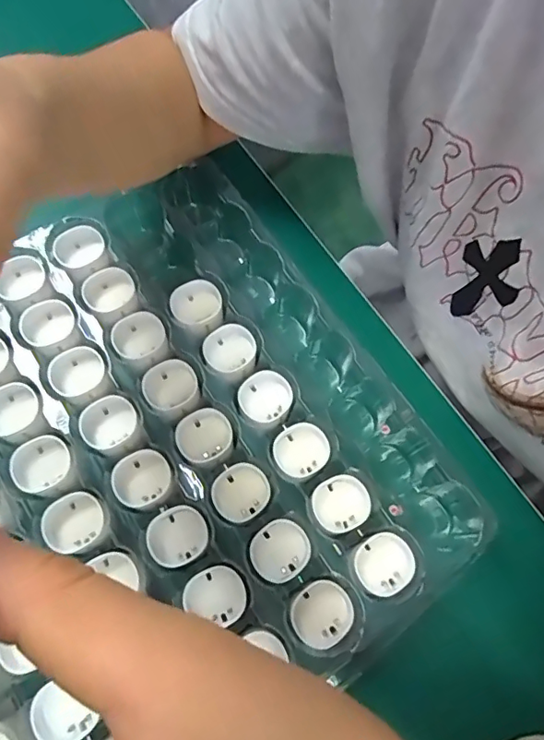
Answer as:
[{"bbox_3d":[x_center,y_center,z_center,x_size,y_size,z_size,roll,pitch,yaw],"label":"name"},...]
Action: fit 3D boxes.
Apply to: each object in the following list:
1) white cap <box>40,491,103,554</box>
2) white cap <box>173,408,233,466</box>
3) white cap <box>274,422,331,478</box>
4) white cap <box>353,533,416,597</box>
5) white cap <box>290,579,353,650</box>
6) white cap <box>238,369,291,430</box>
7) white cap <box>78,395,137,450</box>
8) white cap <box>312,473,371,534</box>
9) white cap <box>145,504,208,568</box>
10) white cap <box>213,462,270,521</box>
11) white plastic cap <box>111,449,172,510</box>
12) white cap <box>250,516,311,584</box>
[{"bbox_3d":[-0.104,0.080,0.272,0.029,0.013,0.027,-23,72,-10],"label":"white cap"},{"bbox_3d":[-0.038,0.038,0.292,0.031,0.012,0.029,-28,73,-12],"label":"white cap"},{"bbox_3d":[0.017,0.046,0.294,0.029,0.012,0.028,1,69,-2],"label":"white cap"},{"bbox_3d":[0.058,0.102,0.272,0.030,0.017,0.029,1,69,-2],"label":"white cap"},{"bbox_3d":[0.026,0.124,0.264,0.030,0.014,0.028,1,69,-2],"label":"white cap"},{"bbox_3d":[-0.003,0.017,0.300,0.029,0.012,0.031,1,69,-2],"label":"white cap"},{"bbox_3d":[-0.092,0.029,0.291,0.030,0.014,0.025,-28,73,-12],"label":"white cap"},{"bbox_3d":[0.038,0.073,0.284,0.031,0.012,0.028,-26,72,-11],"label":"white cap"},{"bbox_3d":[-0.050,0.088,0.274,0.031,0.012,0.028,-20,71,-9],"label":"white cap"},{"bbox_3d":[-0.017,0.067,0.284,0.031,0.011,0.028,-27,72,-11],"label":"white cap"},{"bbox_3d":[-0.071,0.059,0.282,0.030,0.012,0.030,1,69,-2],"label":"white plastic cap"},{"bbox_3d":[0.004,0.095,0.272,0.030,0.012,0.028,-31,73,-13],"label":"white cap"}]

